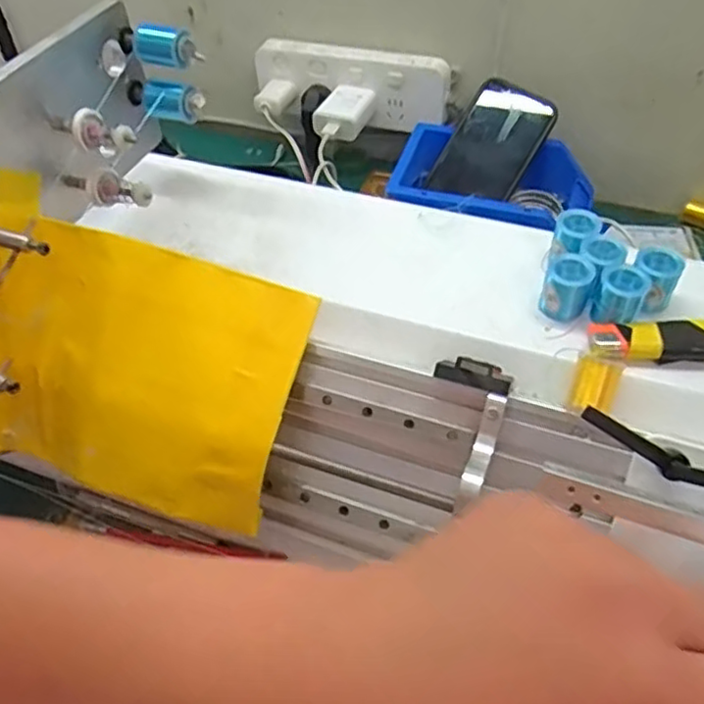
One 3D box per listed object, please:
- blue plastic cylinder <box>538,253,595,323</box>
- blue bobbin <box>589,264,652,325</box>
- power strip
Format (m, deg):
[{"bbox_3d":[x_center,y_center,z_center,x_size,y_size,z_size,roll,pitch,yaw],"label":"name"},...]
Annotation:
[{"bbox_3d":[0.124,-0.037,0.378,0.024,0.032,0.023,18,52,18],"label":"blue plastic cylinder"},{"bbox_3d":[0.151,-0.031,0.370,0.025,0.029,0.021,22,54,21],"label":"blue bobbin"},{"bbox_3d":[0.000,-0.265,0.668,0.194,0.078,0.034,12,50,14],"label":"power strip"}]

